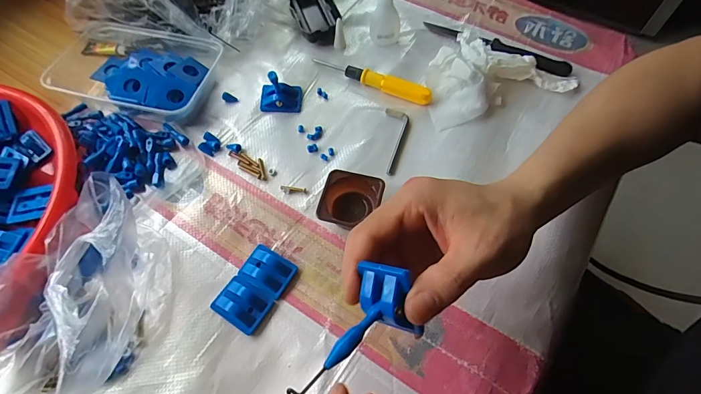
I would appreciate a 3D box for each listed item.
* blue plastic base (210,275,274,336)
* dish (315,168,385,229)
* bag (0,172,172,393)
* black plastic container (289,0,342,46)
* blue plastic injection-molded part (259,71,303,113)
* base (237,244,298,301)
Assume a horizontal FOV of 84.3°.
[{"bbox_3d":[-0.092,0.090,0.327,0.043,0.018,0.034,28,66,16],"label":"blue plastic base"},{"bbox_3d":[-0.001,0.006,0.364,0.053,0.025,0.055,19,64,13],"label":"dish"},{"bbox_3d":[-0.226,0.097,0.296,0.130,0.075,0.217,27,66,16],"label":"bag"},{"bbox_3d":[-0.047,-0.236,0.487,0.054,0.031,0.110,-14,62,-5],"label":"black plastic container"},{"bbox_3d":[-0.078,-0.119,0.419,0.045,0.043,0.034,-6,61,-1],"label":"blue plastic injection-molded part"},{"bbox_3d":[-0.074,0.064,0.341,0.045,0.015,0.035,30,67,17],"label":"base"}]

